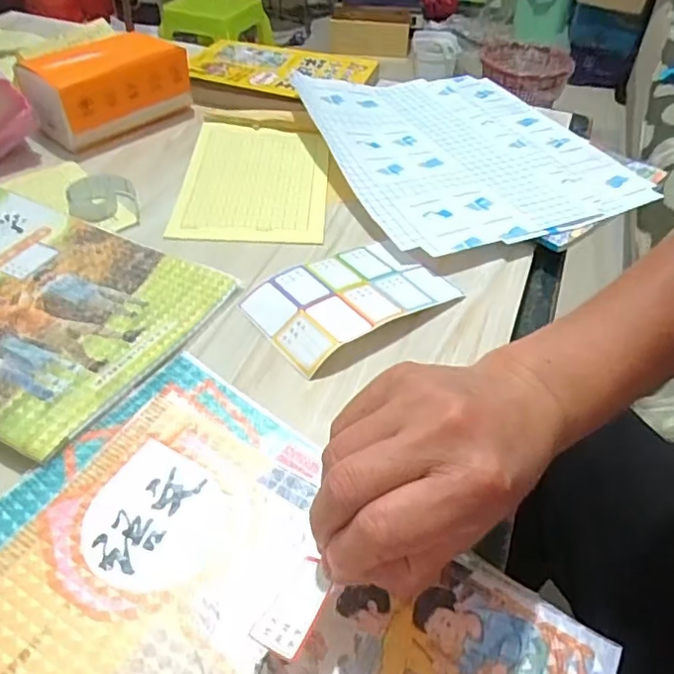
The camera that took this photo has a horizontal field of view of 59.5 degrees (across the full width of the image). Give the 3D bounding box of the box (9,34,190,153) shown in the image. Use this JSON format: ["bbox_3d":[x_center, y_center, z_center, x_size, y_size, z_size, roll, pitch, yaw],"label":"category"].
[{"bbox_3d":[-0.230,-0.253,0.599,0.074,0.075,0.153,33,53,27],"label":"box"}]

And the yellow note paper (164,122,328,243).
[{"bbox_3d":[-0.074,-0.146,0.541,0.128,0.009,0.178,2,47,-1],"label":"yellow note paper"}]

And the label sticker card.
[{"bbox_3d":[0.010,-0.033,0.425,0.137,0.014,0.086,-27,52,-26],"label":"label sticker card"}]

